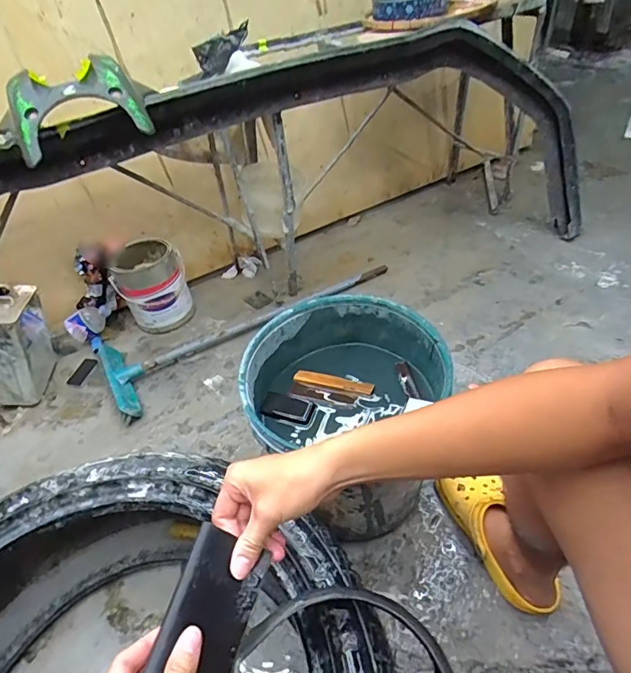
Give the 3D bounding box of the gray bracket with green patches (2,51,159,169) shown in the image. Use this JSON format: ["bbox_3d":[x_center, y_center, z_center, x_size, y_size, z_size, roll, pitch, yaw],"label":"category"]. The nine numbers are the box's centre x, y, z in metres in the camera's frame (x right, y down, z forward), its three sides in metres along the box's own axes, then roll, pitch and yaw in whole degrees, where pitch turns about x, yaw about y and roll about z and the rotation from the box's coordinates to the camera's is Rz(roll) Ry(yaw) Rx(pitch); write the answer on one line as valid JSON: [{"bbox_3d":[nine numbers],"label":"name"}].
[{"bbox_3d":[-0.394,-0.378,0.778,0.205,0.056,0.174,-22,80,-14],"label":"gray bracket with green patches"}]

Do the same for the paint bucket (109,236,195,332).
[{"bbox_3d":[-0.433,-0.136,1.265,0.170,0.194,0.170,-4,44,4],"label":"paint bucket"}]

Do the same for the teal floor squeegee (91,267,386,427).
[{"bbox_3d":[-0.179,-0.075,1.274,0.801,0.048,0.318,-28,47,-20],"label":"teal floor squeegee"}]

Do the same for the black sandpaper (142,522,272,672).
[{"bbox_3d":[-0.079,0.210,0.358,0.062,0.008,0.108,28,51,-11],"label":"black sandpaper"}]

